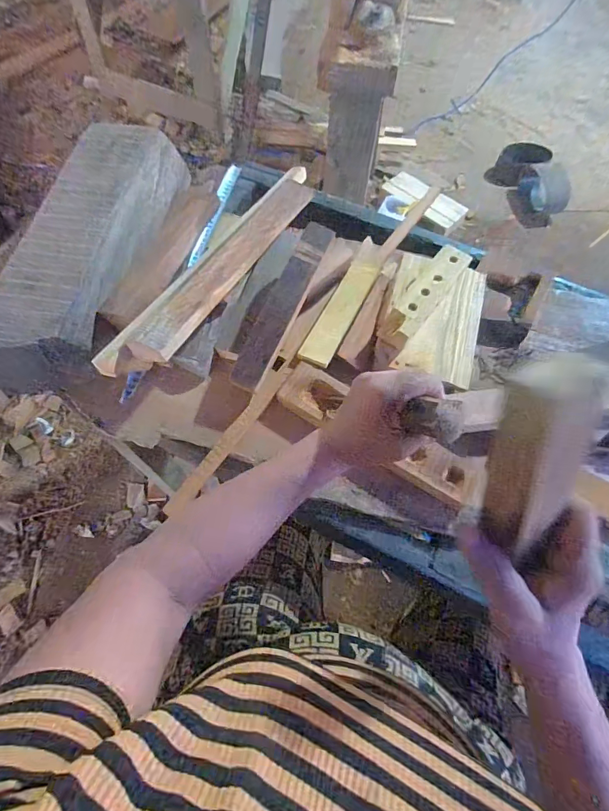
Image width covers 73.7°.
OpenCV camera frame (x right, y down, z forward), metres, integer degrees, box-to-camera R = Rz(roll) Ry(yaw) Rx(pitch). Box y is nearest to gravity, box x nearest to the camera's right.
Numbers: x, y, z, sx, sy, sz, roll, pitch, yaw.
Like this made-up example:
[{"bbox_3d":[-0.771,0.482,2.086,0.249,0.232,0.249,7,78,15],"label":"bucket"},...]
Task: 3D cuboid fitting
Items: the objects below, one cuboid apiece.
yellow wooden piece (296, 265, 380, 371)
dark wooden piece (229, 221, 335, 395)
[{"bbox_3d":[0.053,-0.135,0.567,0.046,0.012,0.198,23,64,10],"label":"yellow wooden piece"},{"bbox_3d":[-0.025,-0.129,0.518,0.041,0.014,0.238,25,79,-4],"label":"dark wooden piece"}]

